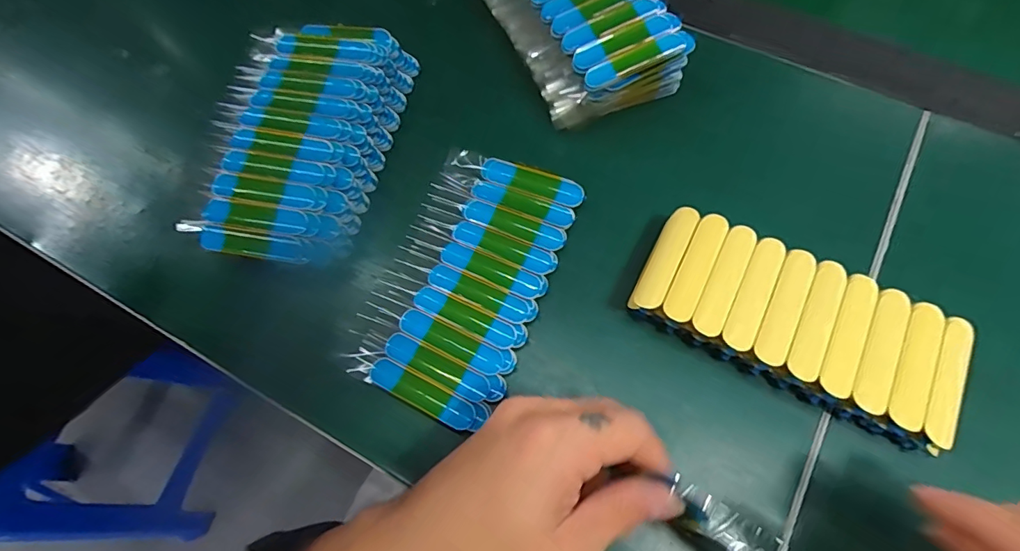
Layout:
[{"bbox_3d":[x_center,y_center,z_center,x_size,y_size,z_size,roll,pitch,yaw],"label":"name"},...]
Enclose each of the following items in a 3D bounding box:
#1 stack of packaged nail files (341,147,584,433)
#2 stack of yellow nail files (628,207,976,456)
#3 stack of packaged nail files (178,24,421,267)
[{"bbox_3d":[-0.026,-0.001,0.282,0.091,0.009,0.153,22,72,10],"label":"stack of packaged nail files"},{"bbox_3d":[0.143,0.024,0.254,0.149,0.032,0.066,27,73,12],"label":"stack of yellow nail files"},{"bbox_3d":[-0.131,-0.088,0.309,0.102,0.033,0.171,9,70,6],"label":"stack of packaged nail files"}]

